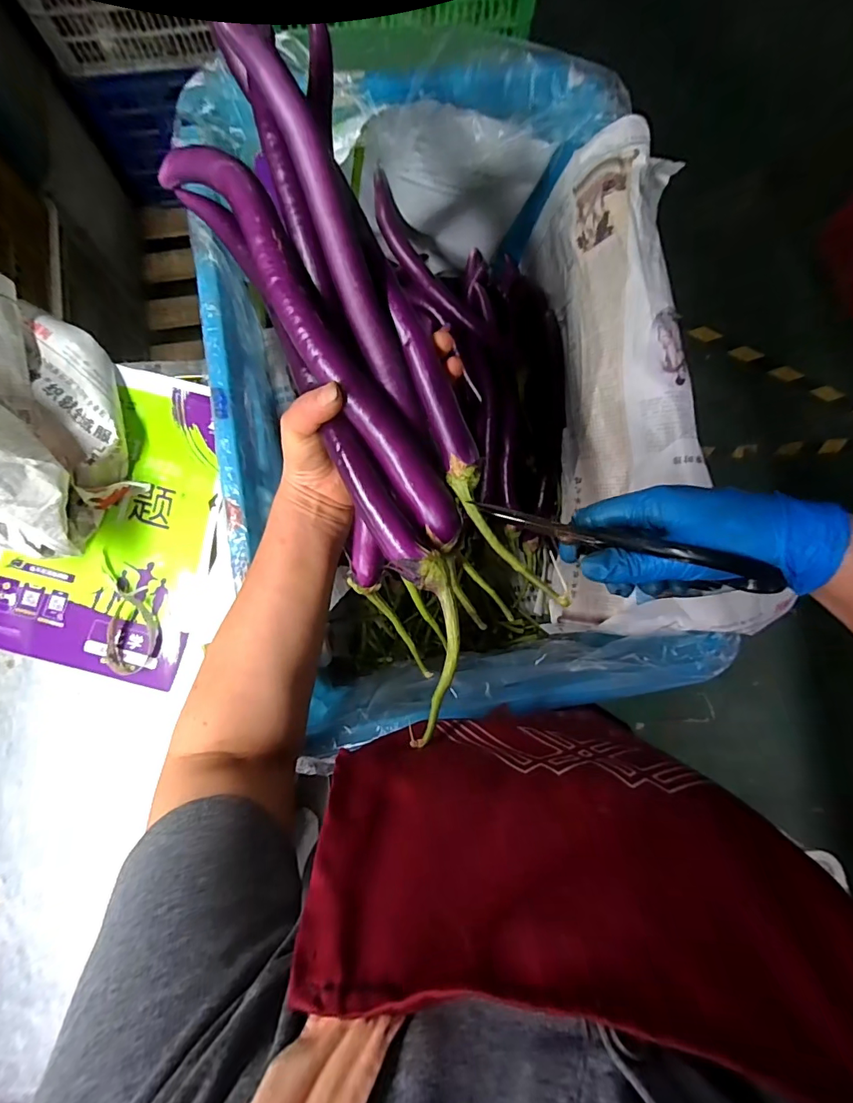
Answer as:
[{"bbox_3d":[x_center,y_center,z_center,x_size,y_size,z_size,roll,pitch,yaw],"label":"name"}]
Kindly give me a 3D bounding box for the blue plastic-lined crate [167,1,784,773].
[{"bbox_3d":[0.018,-0.156,0.534,0.421,0.286,0.610,-9,84,-4],"label":"blue plastic-lined crate"}]

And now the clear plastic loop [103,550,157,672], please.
[{"bbox_3d":[-0.296,0.059,0.453,0.046,0.015,0.121,-9,84,-4],"label":"clear plastic loop"}]

